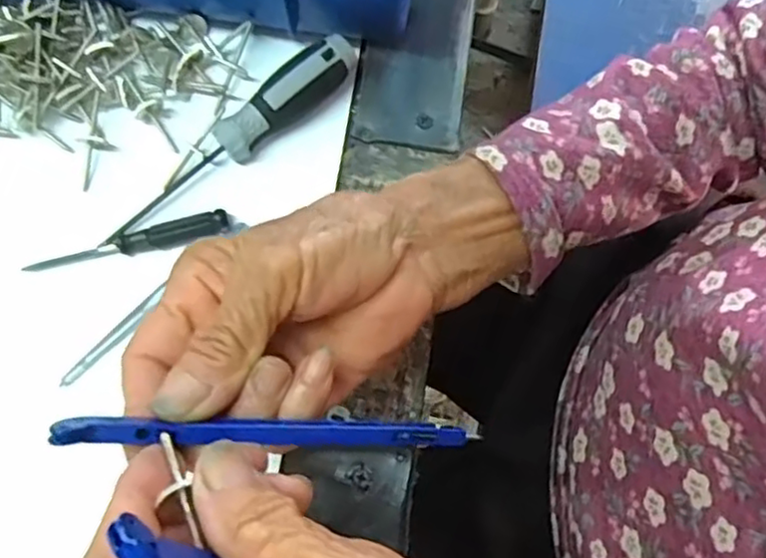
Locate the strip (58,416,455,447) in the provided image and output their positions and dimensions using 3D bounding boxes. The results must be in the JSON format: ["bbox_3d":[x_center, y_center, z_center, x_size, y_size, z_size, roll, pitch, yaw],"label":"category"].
[{"bbox_3d":[-0.030,0.045,0.197,0.118,0.008,0.008,6,71,-20],"label":"strip"}]

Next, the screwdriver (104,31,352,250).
[{"bbox_3d":[-0.070,-0.064,0.313,0.139,0.024,0.018,-40,82,-11],"label":"screwdriver"}]

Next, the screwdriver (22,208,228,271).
[{"bbox_3d":[-0.115,-0.016,0.305,0.090,0.010,0.010,-13,78,-6],"label":"screwdriver"}]

